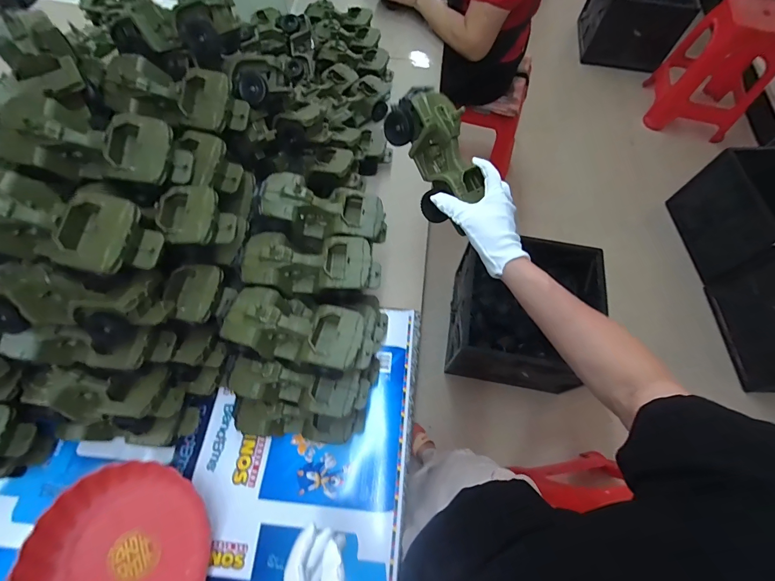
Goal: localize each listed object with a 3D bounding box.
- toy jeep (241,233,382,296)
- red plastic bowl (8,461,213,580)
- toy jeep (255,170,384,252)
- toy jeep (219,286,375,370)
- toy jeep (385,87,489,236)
[{"bbox_3d":[-0.103,-0.035,0.500,0.182,0.057,0.083,1,66,-1],"label":"toy jeep"},{"bbox_3d":[-0.361,0.371,0.485,0.221,0.046,0.241,1,66,-1],"label":"red plastic bowl"},{"bbox_3d":[-0.091,-0.111,0.547,0.174,0.108,0.084,6,66,1],"label":"toy jeep"},{"bbox_3d":[-0.110,0.052,0.473,0.181,0.078,0.087,11,66,3],"label":"toy jeep"},{"bbox_3d":[0.065,-0.177,0.467,0.079,0.061,0.158,-28,96,-13],"label":"toy jeep"}]

